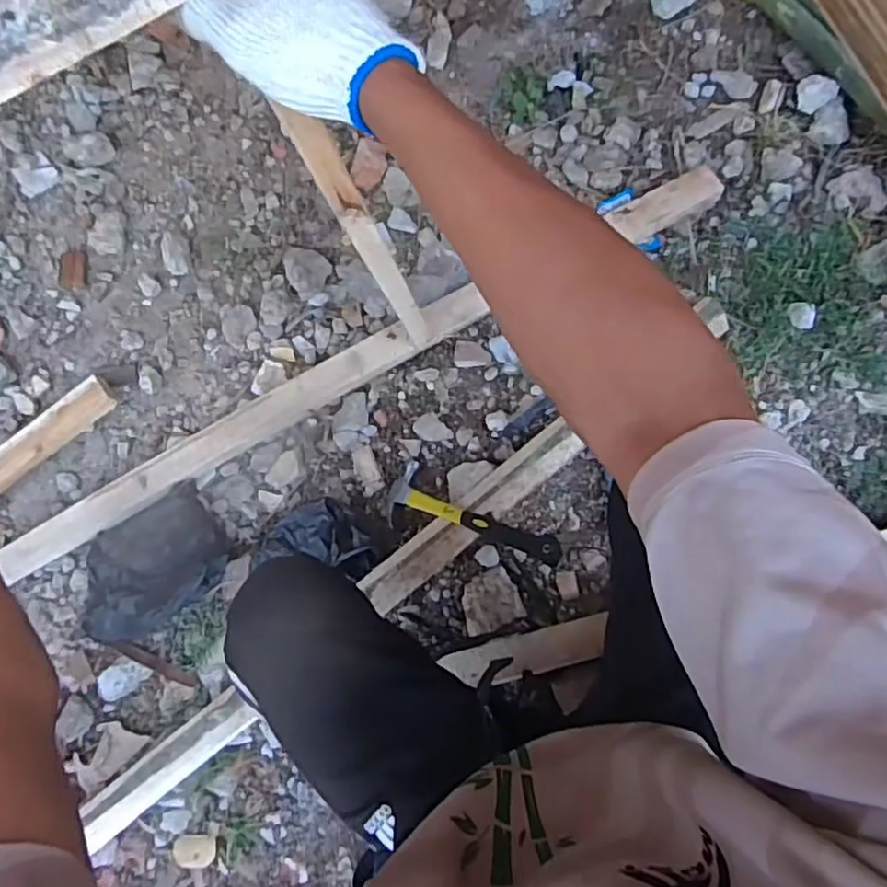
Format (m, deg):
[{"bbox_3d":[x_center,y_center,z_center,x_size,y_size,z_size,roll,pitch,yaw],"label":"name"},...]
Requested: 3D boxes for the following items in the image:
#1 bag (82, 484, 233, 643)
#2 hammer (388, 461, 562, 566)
[{"bbox_3d":[-0.415,0.172,0.886,0.219,0.088,0.161,-31,77,2],"label":"bag"},{"bbox_3d":[0.038,0.098,0.811,0.271,0.039,0.087,18,83,40],"label":"hammer"}]

